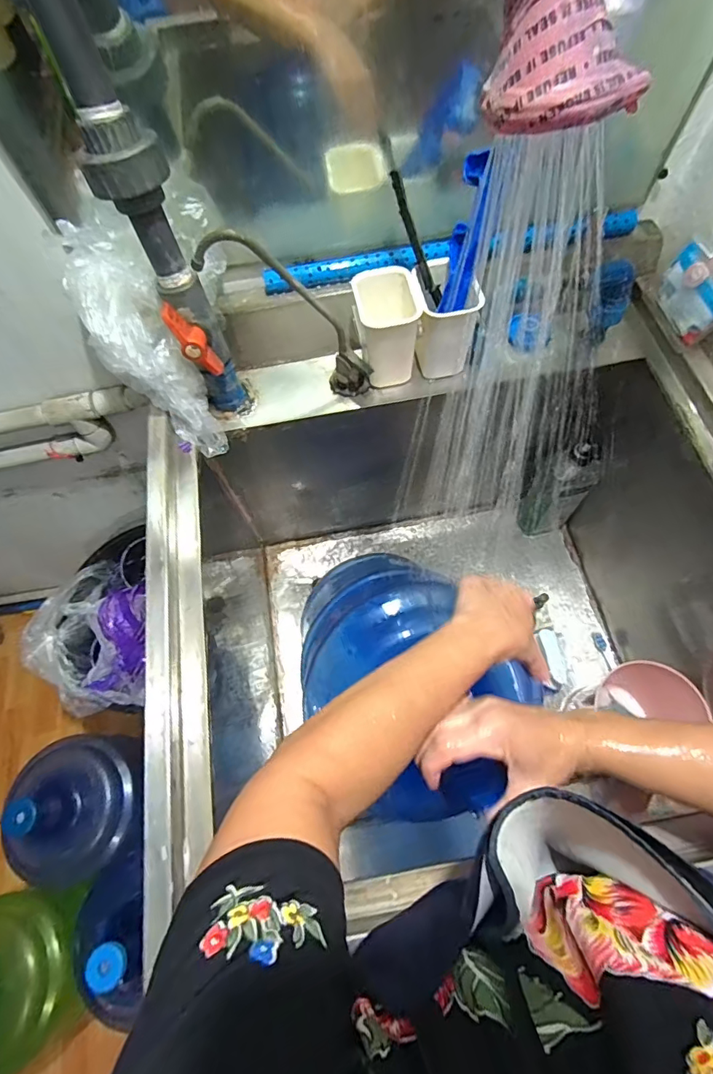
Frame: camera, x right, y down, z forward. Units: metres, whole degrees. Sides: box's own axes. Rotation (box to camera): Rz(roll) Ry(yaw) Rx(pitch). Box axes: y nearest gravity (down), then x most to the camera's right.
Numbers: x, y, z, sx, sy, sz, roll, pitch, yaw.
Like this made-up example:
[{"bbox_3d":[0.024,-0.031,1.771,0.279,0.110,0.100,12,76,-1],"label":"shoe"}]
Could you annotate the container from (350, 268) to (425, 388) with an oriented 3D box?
[{"bbox_3d":[0.038,-0.259,0.587,0.072,0.107,0.085,-5,67,1],"label":"container"}]

